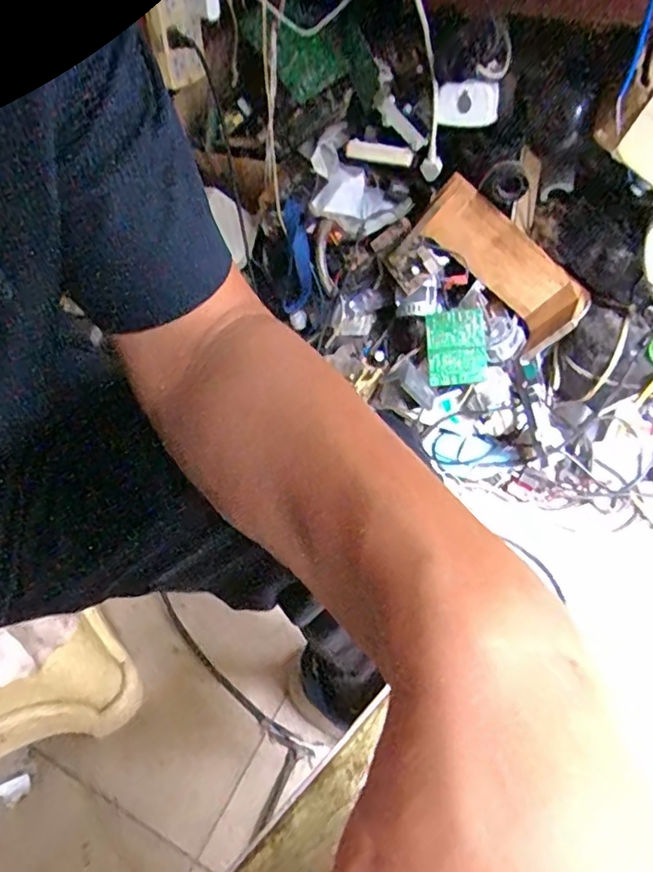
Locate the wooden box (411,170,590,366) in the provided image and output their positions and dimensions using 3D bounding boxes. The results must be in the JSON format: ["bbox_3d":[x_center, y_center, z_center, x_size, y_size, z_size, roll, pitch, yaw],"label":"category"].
[{"bbox_3d":[0.287,-0.279,0.981,0.308,0.135,0.066,45,57,-3],"label":"wooden box"}]

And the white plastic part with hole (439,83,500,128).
[{"bbox_3d":[0.208,-0.485,0.862,0.087,0.060,0.027,5,48,7],"label":"white plastic part with hole"}]

